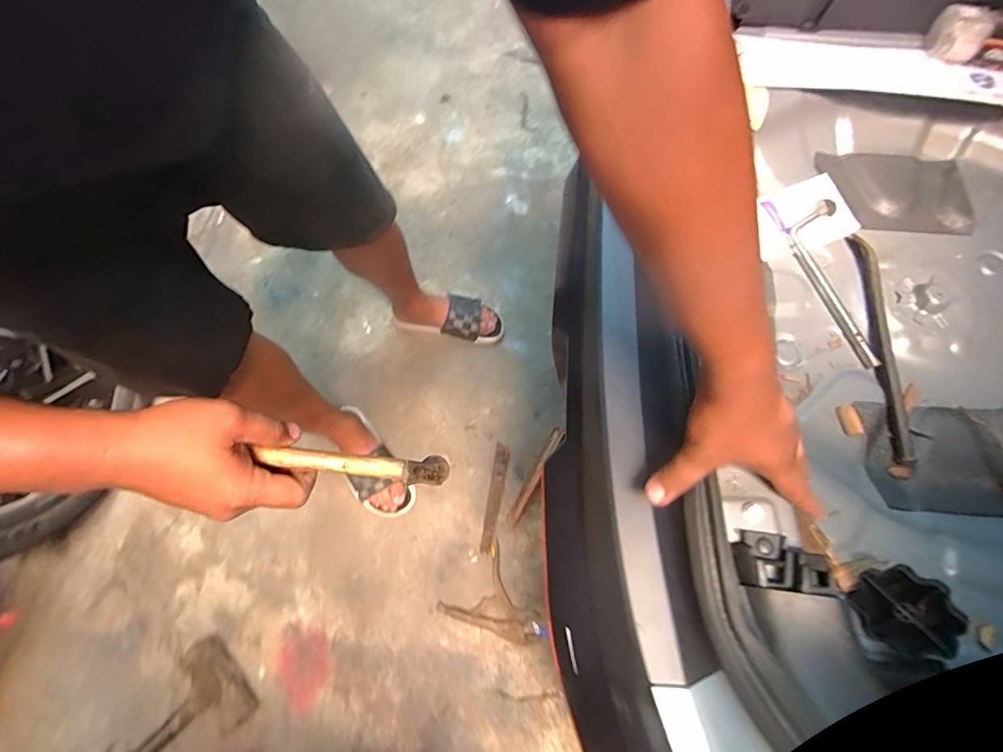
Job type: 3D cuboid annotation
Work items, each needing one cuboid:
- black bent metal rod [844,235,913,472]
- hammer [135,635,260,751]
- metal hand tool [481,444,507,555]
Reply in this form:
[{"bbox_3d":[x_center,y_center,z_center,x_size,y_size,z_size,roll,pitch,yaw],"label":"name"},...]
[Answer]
[{"bbox_3d":[0.547,-0.052,0.665,0.031,0.013,0.358,4,67,4],"label":"black bent metal rod"},{"bbox_3d":[-0.742,0.750,0.832,0.575,0.067,0.175,-39,70,-13],"label":"hammer"},{"bbox_3d":[-0.014,0.272,1.039,0.030,0.007,0.235,5,69,11],"label":"metal hand tool"}]

